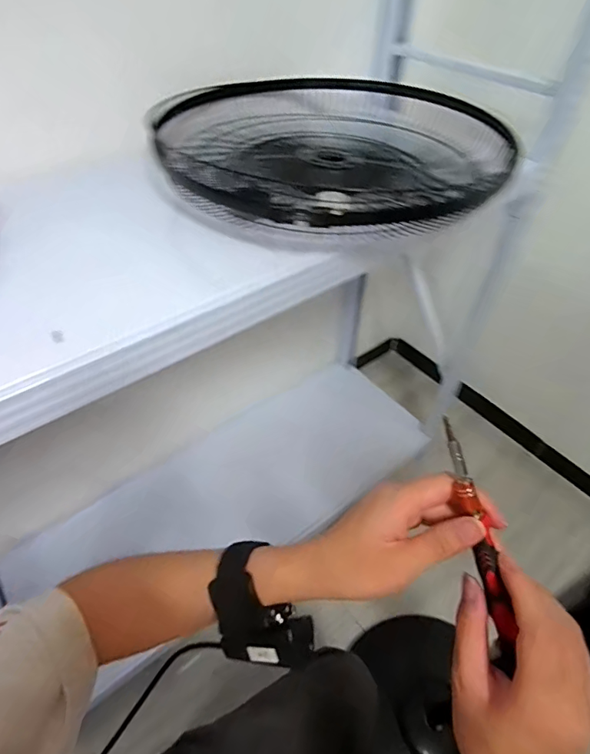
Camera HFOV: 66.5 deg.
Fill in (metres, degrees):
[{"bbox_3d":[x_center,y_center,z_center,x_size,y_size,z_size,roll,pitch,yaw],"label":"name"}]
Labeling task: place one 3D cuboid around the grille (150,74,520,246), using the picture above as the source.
[{"bbox_3d":[0.080,-0.368,0.686,0.473,0.070,0.527,32,54,25],"label":"grille"}]

